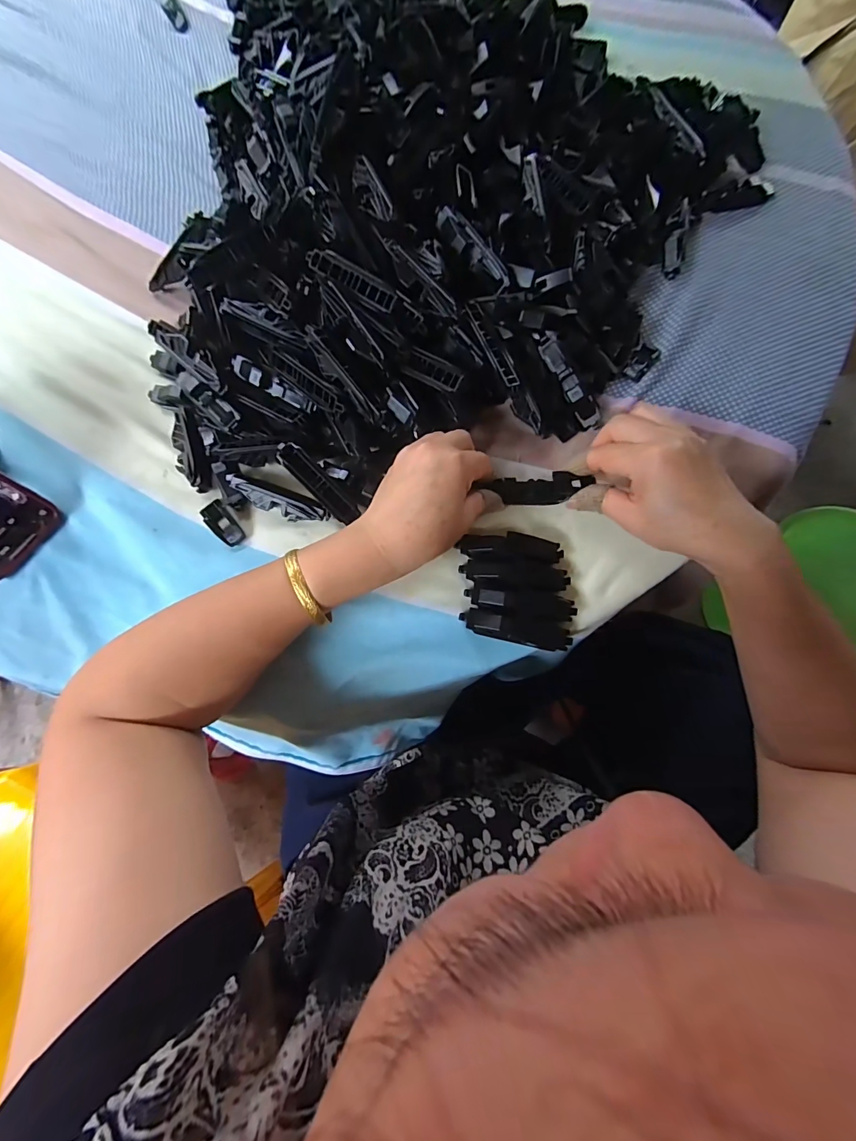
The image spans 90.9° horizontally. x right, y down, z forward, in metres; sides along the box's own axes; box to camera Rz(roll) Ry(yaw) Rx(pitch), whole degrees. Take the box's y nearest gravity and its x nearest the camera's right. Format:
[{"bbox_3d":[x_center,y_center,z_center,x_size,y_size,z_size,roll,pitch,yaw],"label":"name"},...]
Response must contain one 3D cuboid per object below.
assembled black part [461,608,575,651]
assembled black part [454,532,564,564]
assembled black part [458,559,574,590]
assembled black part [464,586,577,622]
[{"bbox_3d":[0.065,0.042,0.305,0.080,0.013,0.018,12,77,2],"label":"assembled black part"},{"bbox_3d":[0.063,-0.016,0.319,0.078,0.017,0.022,5,77,1],"label":"assembled black part"},{"bbox_3d":[0.066,0.004,0.314,0.079,0.016,0.024,3,77,0],"label":"assembled black part"},{"bbox_3d":[0.069,0.024,0.308,0.080,0.016,0.019,6,77,1],"label":"assembled black part"}]

